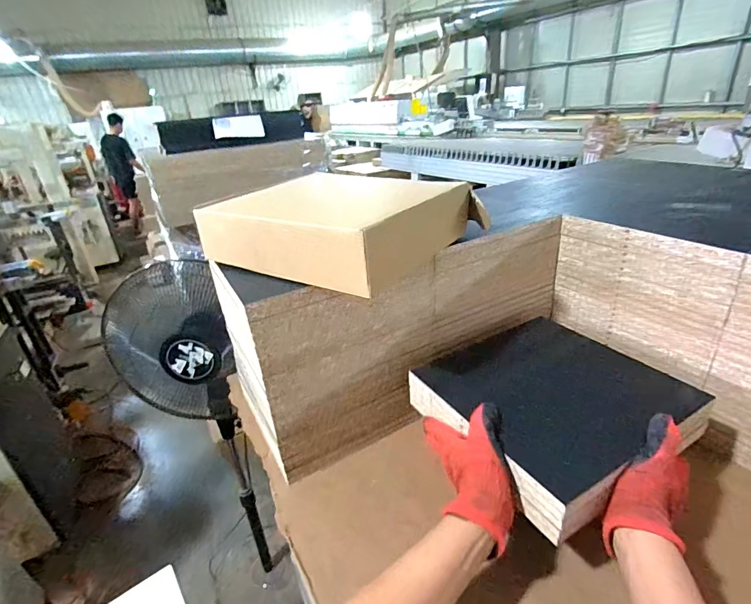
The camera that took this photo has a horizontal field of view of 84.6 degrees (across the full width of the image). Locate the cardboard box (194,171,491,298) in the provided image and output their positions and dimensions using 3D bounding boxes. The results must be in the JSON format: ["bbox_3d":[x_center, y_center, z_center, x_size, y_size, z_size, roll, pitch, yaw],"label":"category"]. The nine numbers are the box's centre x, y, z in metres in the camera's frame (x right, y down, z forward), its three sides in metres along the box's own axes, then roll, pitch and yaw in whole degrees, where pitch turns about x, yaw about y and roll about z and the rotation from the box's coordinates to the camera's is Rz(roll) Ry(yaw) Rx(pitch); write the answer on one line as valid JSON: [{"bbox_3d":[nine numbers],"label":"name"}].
[{"bbox_3d":[-0.059,-0.116,0.626,0.316,0.086,0.256,13,32,33],"label":"cardboard box"}]

